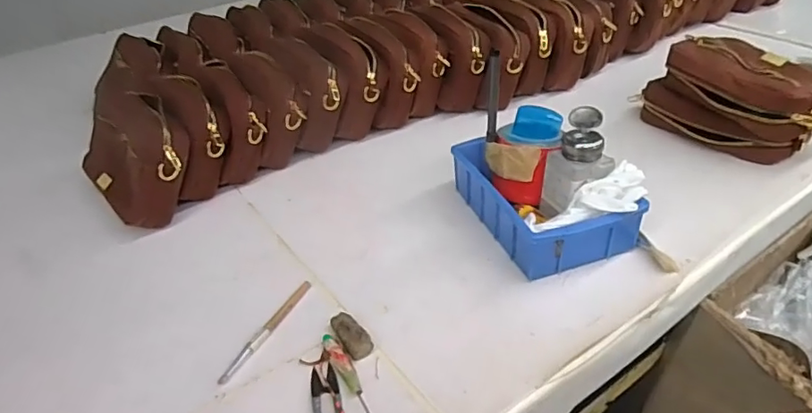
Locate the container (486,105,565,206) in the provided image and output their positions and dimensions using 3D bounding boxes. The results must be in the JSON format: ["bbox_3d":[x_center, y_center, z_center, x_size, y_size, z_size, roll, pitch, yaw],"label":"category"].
[{"bbox_3d":[0.133,-0.059,0.623,0.083,0.073,0.084,8,38,15],"label":"container"}]

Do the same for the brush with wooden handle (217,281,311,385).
[{"bbox_3d":[-0.128,0.113,0.509,0.011,0.008,0.125,15,41,24],"label":"brush with wooden handle"}]

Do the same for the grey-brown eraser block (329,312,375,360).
[{"bbox_3d":[-0.050,0.118,0.497,0.028,0.013,0.051,-24,41,-25],"label":"grey-brown eraser block"}]

